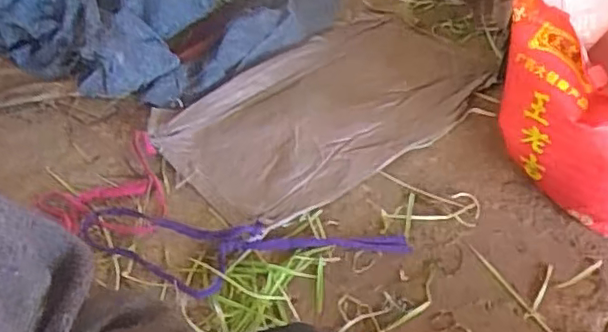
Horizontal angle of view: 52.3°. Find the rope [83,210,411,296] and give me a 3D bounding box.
[{"bbox_3d":[-0.097,0.138,0.961,0.513,0.024,0.144,6,46,3],"label":"rope"}]

